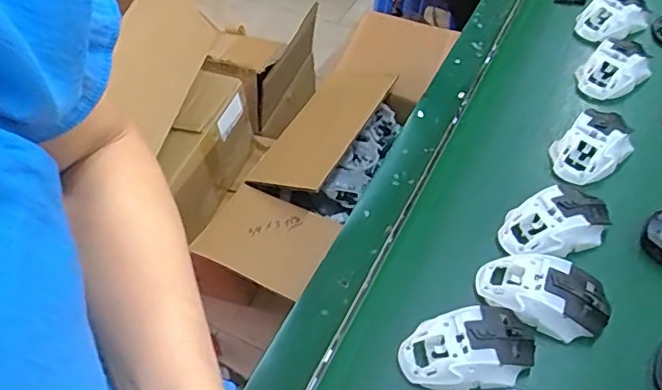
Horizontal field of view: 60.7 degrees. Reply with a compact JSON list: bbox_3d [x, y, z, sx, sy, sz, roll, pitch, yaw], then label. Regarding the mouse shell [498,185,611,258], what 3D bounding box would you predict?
[{"bbox_3d":[0.222,0.027,0.552,0.106,0.031,0.059,-14,52,-6],"label":"mouse shell"}]

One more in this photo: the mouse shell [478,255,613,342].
[{"bbox_3d":[0.194,0.089,0.518,0.113,0.035,0.062,20,56,19],"label":"mouse shell"}]

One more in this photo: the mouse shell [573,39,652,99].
[{"bbox_3d":[0.341,-0.151,0.682,0.078,0.033,0.060,-35,57,-21],"label":"mouse shell"}]

